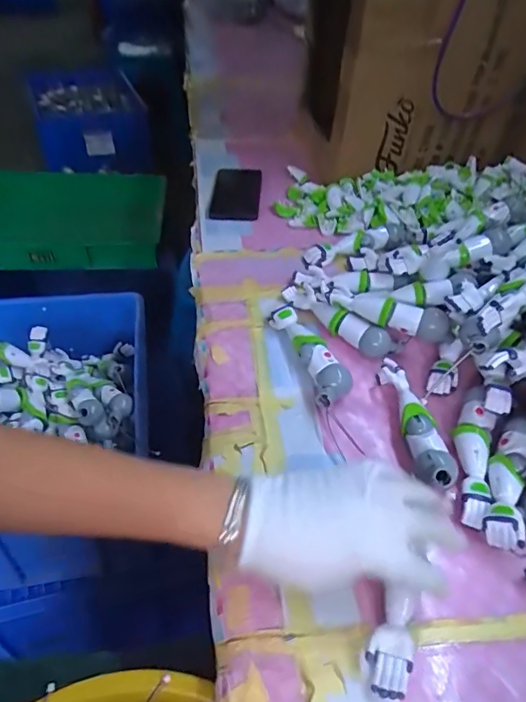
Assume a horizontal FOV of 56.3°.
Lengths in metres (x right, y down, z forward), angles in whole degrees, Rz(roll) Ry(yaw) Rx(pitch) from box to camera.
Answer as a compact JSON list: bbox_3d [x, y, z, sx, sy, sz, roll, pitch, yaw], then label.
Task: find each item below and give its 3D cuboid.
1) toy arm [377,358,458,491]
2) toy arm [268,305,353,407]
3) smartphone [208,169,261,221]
[{"bbox_3d":[0.148,0.066,0.469,0.037,0.035,0.153,0,45,-6],"label":"toy arm"},{"bbox_3d":[0.053,0.000,0.532,0.046,0.028,0.139,-12,47,-17],"label":"toy arm"},{"bbox_3d":[-0.044,-0.261,0.811,0.078,0.014,0.160,1,49,0],"label":"smartphone"}]

